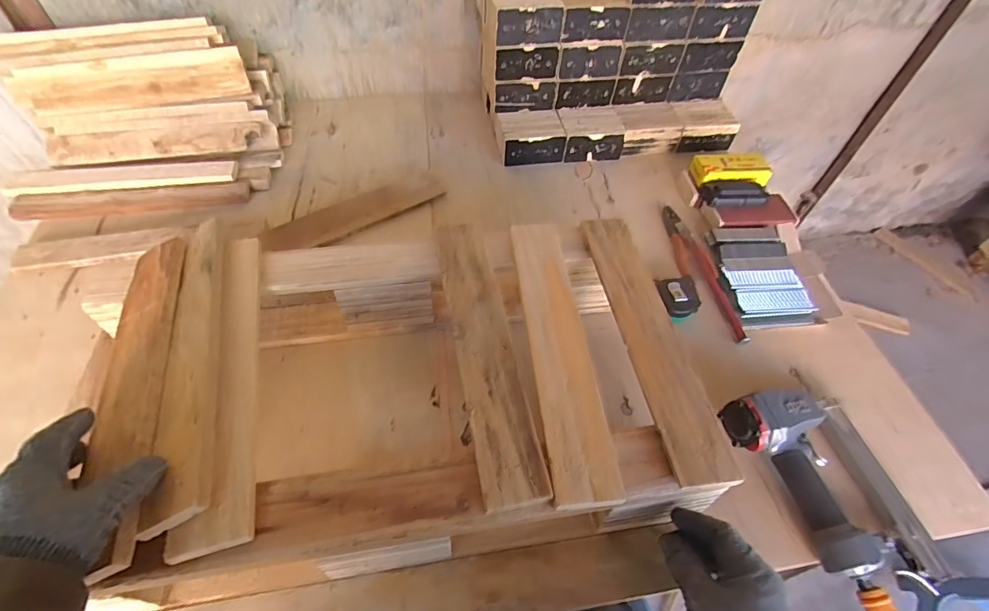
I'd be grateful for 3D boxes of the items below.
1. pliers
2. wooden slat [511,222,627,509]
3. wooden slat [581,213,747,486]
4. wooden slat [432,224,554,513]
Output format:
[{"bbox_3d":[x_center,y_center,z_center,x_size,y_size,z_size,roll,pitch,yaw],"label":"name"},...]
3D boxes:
[{"bbox_3d":[0.325,-0.062,0.733,0.051,0.022,0.275,-5,53,-7],"label":"pliers"},{"bbox_3d":[0.067,0.031,0.493,0.062,0.008,0.341,-3,52,-6],"label":"wooden slat"},{"bbox_3d":[0.171,0.024,0.515,0.060,0.015,0.341,-5,53,-7],"label":"wooden slat"},{"bbox_3d":[-0.012,0.036,0.489,0.059,0.013,0.335,-8,53,-9],"label":"wooden slat"}]

